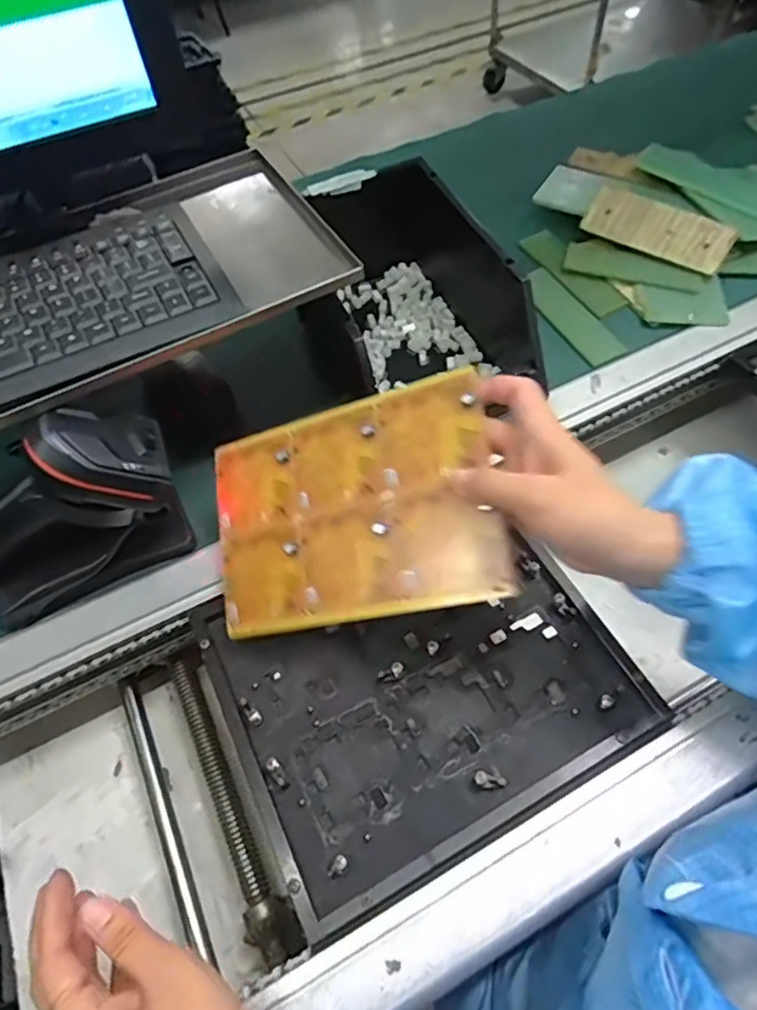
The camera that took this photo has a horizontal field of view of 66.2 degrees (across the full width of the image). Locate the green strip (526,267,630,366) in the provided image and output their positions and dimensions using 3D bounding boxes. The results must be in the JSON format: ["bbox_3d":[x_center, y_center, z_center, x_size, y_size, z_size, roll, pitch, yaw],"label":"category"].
[{"bbox_3d":[0.200,-0.197,0.605,0.043,0.008,0.132,-31,68,-9],"label":"green strip"}]

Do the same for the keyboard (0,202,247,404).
[{"bbox_3d":[-0.259,-0.132,0.404,0.293,0.014,0.157,-26,60,-12],"label":"keyboard"}]

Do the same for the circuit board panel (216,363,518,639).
[{"bbox_3d":[-0.025,0.004,0.392,0.212,0.006,0.145,-14,78,25],"label":"circuit board panel"}]

